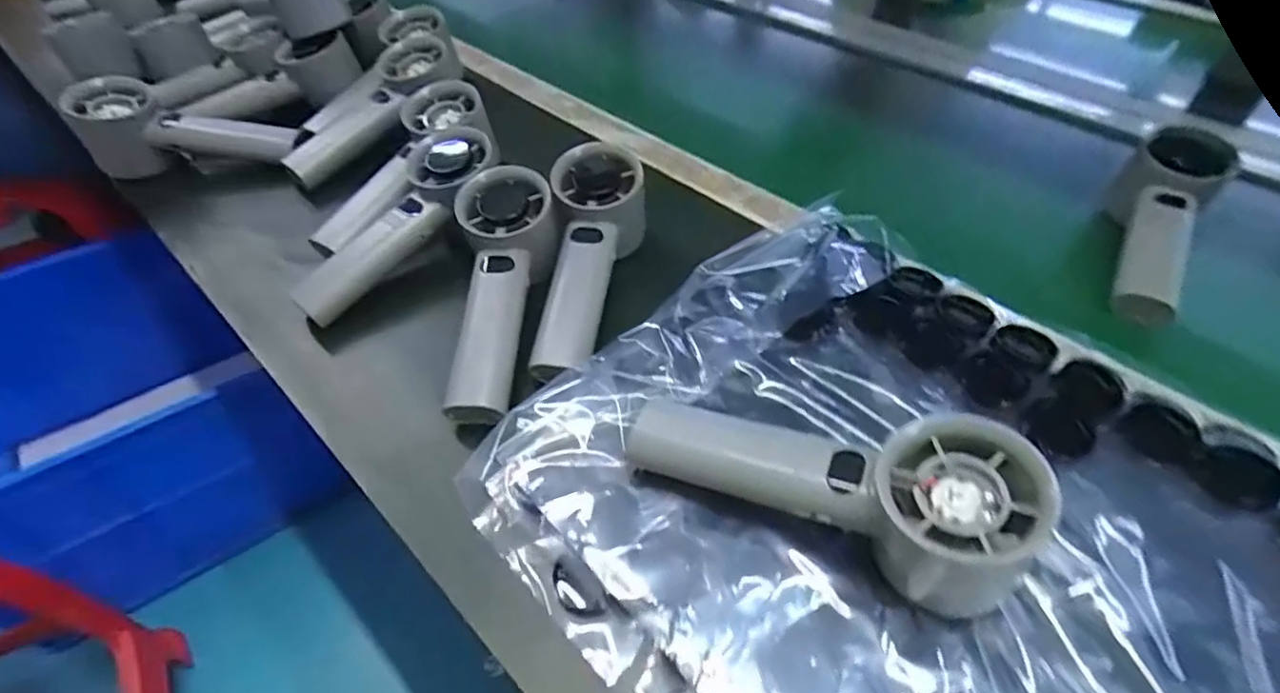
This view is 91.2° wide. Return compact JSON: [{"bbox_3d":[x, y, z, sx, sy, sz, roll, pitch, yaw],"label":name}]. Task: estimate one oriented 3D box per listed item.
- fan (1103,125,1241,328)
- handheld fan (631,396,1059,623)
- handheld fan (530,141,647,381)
[{"bbox_3d":[0.348,-0.074,0.423,0.049,0.055,0.160,23,65,19],"label":"fan"},{"bbox_3d":[0.071,0.054,0.244,0.158,0.053,0.057,11,47,9],"label":"handheld fan"},{"bbox_3d":[-0.035,-0.053,0.392,0.057,0.053,0.157,10,74,8],"label":"handheld fan"}]

